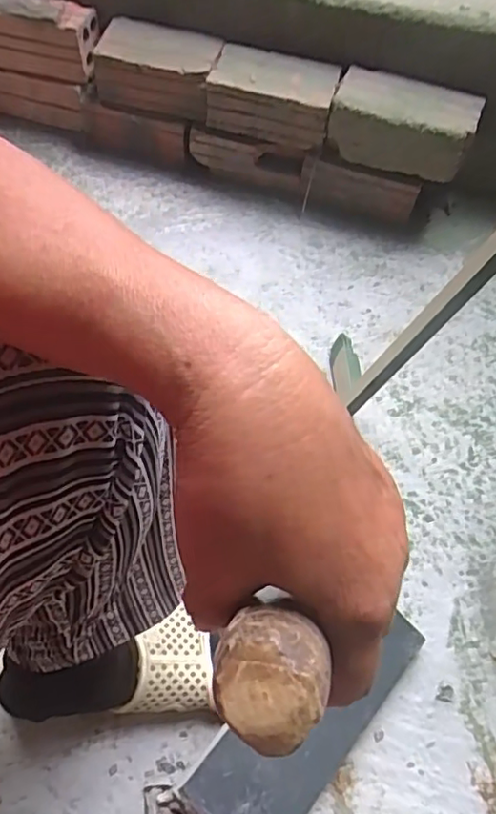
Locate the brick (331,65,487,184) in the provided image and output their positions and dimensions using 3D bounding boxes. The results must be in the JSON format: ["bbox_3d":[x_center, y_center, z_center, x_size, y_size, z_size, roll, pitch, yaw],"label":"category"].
[{"bbox_3d":[0.205,-0.376,0.769,0.186,0.082,0.078,15,60,7],"label":"brick"}]

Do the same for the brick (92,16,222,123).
[{"bbox_3d":[-0.128,-0.487,0.829,0.177,0.088,0.095,19,61,9],"label":"brick"}]

